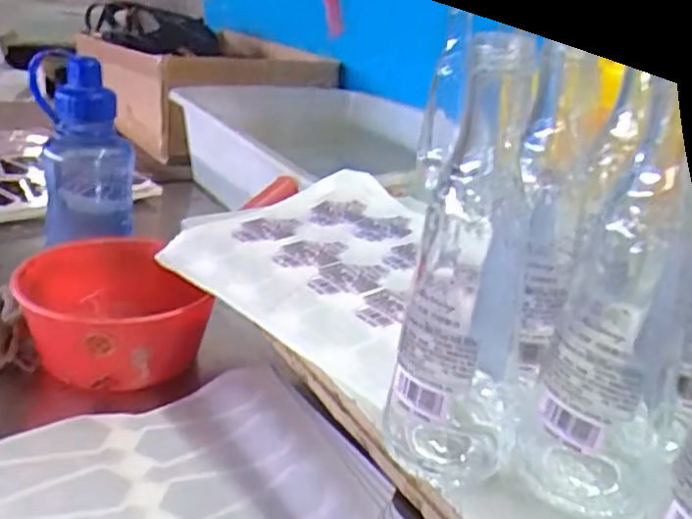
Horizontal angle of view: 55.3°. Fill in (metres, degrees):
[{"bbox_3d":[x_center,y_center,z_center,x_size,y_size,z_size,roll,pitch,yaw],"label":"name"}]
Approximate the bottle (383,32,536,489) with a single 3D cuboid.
[{"bbox_3d":[0.060,0.017,0.323,0.059,0.198,0.070,11,27,18],"label":"bottle"}]

